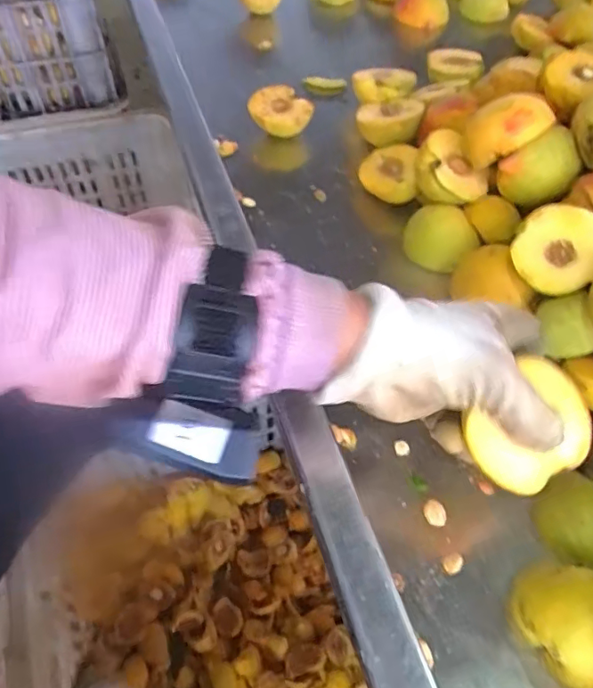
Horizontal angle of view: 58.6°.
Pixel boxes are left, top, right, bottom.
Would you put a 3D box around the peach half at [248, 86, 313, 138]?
[{"bbox_3d":[-0.017,-0.265,0.623,0.070,0.046,0.080,9,55,5],"label":"peach half"}]

